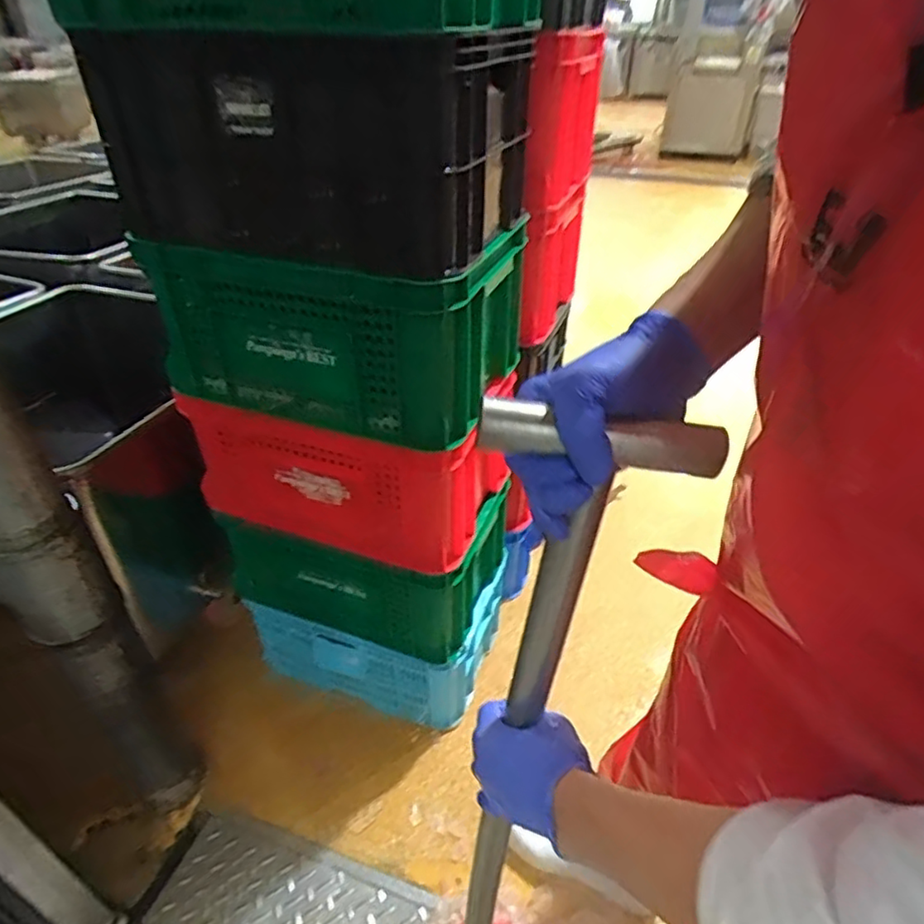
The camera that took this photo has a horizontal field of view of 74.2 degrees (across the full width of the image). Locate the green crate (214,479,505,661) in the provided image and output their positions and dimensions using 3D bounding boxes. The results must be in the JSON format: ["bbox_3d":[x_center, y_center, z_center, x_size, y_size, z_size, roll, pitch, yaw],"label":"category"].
[{"bbox_3d":[-0.199,0.182,1.260,0.501,0.240,0.266,12,38,16],"label":"green crate"}]

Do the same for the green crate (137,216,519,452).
[{"bbox_3d":[-0.194,-0.234,0.959,0.488,0.243,0.292,12,38,16],"label":"green crate"}]

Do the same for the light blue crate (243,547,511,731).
[{"bbox_3d":[-0.193,0.384,1.405,0.493,0.260,0.316,12,38,16],"label":"light blue crate"}]

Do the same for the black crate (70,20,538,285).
[{"bbox_3d":[-0.194,-0.422,0.808,0.491,0.234,0.303,15,39,20],"label":"black crate"}]

